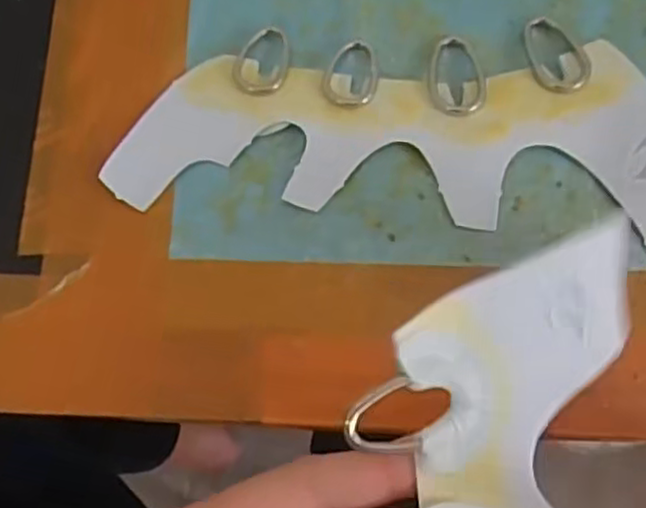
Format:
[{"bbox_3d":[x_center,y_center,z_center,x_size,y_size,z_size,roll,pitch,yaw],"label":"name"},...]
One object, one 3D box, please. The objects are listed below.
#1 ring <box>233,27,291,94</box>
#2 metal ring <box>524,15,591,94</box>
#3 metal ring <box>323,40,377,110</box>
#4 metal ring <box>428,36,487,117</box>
[{"bbox_3d":[-0.022,-0.071,0.258,0.018,0.004,0.026,7,72,2],"label":"ring"},{"bbox_3d":[0.085,-0.073,0.259,0.020,0.004,0.033,-15,73,-5],"label":"metal ring"},{"bbox_3d":[0.010,-0.065,0.256,0.019,0.004,0.026,8,72,2],"label":"metal ring"},{"bbox_3d":[0.048,-0.065,0.256,0.020,0.004,0.032,-1,72,-1],"label":"metal ring"}]

